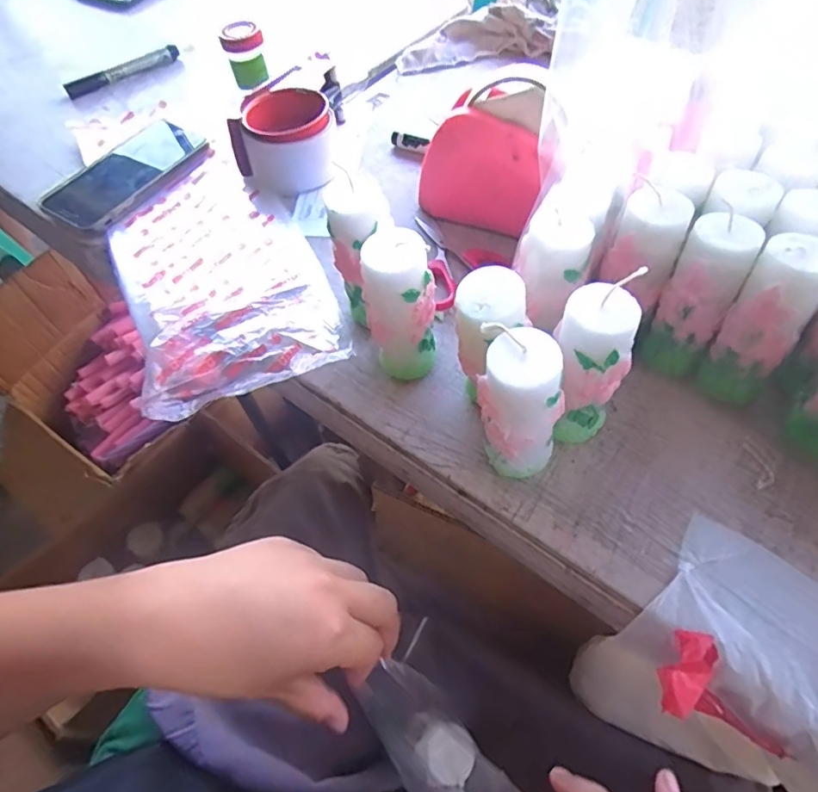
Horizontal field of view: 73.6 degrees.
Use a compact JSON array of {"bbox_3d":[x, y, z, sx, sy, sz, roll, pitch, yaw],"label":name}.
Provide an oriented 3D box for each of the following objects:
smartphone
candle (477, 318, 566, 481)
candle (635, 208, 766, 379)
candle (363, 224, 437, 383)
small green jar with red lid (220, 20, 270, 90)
[{"bbox_3d":[-0.267,-0.216,0.527,0.077,0.016,0.154,29,64,21],"label":"smartphone"},{"bbox_3d":[0.062,0.011,0.312,0.046,0.106,0.039,12,59,12],"label":"candle"},{"bbox_3d":[0.180,-0.059,0.346,0.038,0.101,0.042,27,63,20],"label":"candle"},{"bbox_3d":[-0.005,-0.053,0.355,0.045,0.110,0.034,-10,57,-1],"label":"candle"},{"bbox_3d":[-0.172,-0.361,0.578,0.040,0.048,0.037,-2,57,3],"label":"small green jar with red lid"}]

